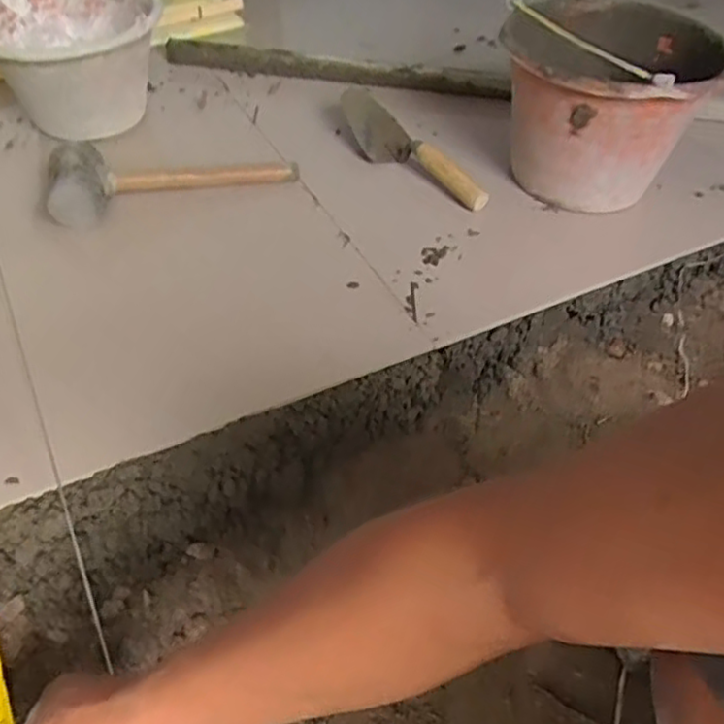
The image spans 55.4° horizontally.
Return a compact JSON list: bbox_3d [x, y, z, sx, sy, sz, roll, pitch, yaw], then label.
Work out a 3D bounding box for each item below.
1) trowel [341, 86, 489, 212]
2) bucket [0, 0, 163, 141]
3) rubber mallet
[{"bbox_3d":[0.065,-0.286,0.938,0.073,0.058,0.263,-30,55,-27],"label":"trowel"},{"bbox_3d":[-0.388,-0.407,0.940,0.221,0.143,0.213,-10,49,-12],"label":"bucket"},{"bbox_3d":[-0.228,-0.225,0.857,0.302,0.069,0.084,-7,48,-10],"label":"rubber mallet"}]

